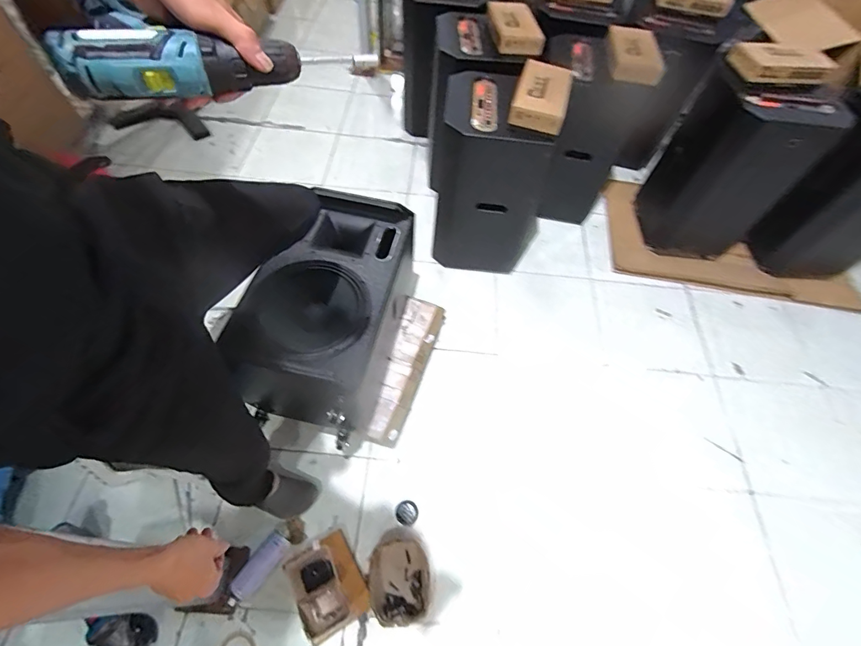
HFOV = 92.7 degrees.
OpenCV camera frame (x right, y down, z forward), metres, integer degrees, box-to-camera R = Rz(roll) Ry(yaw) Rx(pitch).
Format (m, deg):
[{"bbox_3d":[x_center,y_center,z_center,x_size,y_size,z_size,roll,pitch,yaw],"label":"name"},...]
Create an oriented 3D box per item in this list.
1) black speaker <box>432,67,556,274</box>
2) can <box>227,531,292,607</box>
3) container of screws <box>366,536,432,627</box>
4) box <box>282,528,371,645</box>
[{"bbox_3d":[0.216,-0.502,1.509,0.382,0.625,0.384,16,58,6],"label":"black speaker"},{"bbox_3d":[-0.449,0.644,1.075,0.073,0.067,0.187,29,61,13],"label":"can"},{"bbox_3d":[-0.083,0.681,1.092,0.164,0.059,0.195,-10,59,-10],"label":"container of screws"},{"bbox_3d":[-0.270,0.673,1.059,0.169,0.080,0.209,-27,64,-19],"label":"box"}]

